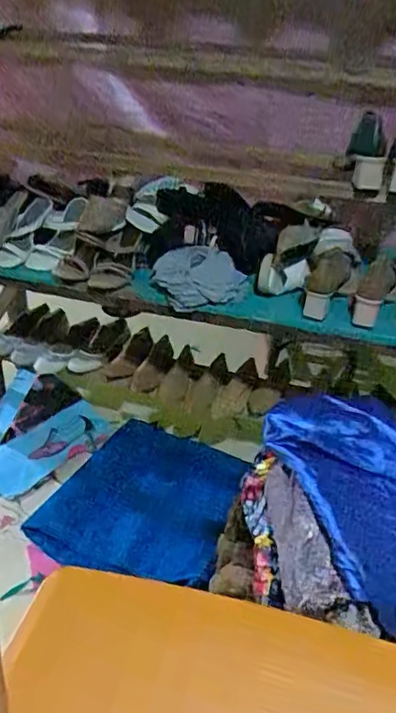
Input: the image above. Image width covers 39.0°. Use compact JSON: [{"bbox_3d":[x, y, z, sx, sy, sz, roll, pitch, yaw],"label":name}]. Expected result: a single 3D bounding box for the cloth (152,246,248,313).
[{"bbox_3d":[0.001,-0.179,1.255,0.202,0.082,0.160,0,36,-3],"label":"cloth"}]

